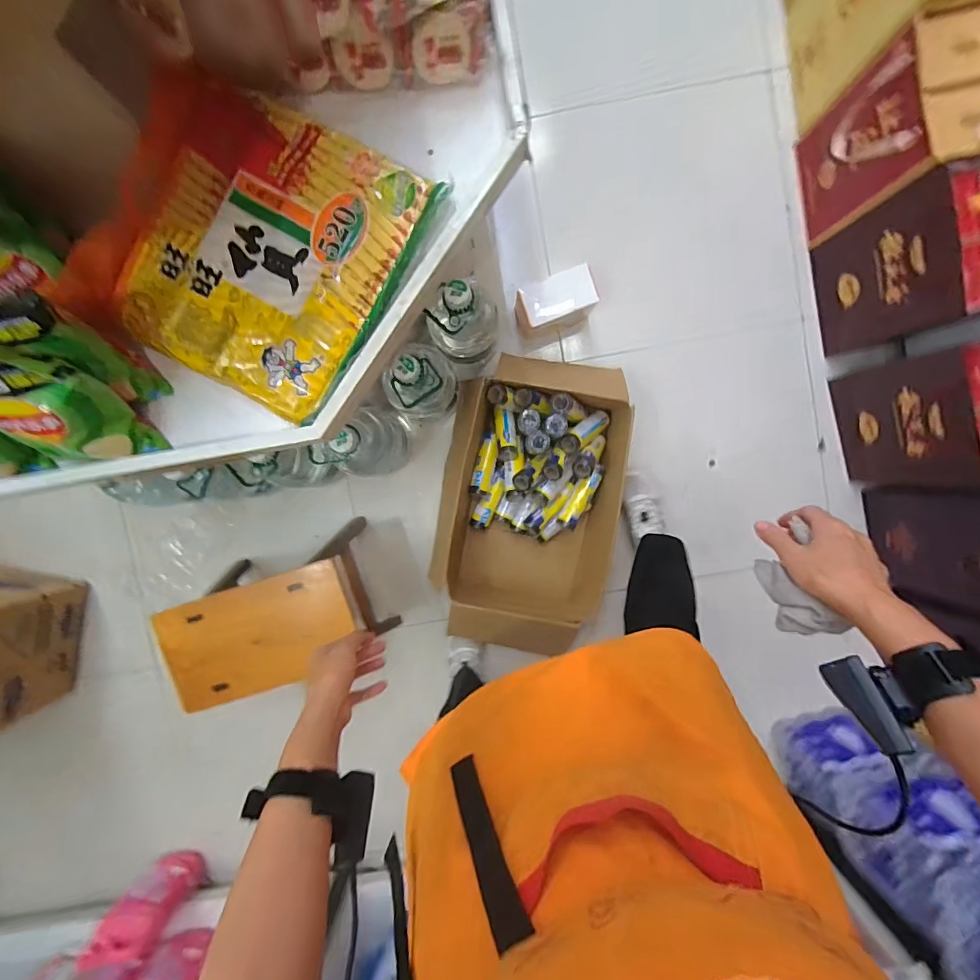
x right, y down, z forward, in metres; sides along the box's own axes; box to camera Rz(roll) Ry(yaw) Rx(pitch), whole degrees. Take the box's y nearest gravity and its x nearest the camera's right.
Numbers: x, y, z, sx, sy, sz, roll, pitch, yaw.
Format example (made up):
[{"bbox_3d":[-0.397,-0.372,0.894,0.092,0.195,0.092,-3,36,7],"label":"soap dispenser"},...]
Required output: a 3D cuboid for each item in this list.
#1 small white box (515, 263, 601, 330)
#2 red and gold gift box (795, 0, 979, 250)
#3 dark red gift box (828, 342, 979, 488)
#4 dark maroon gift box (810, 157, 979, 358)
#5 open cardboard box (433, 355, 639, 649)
[{"bbox_3d":[0.158,-0.434,1.066,0.173,0.120,0.105,-19,94,2],"label":"small white box"},{"bbox_3d":[0.855,-0.738,0.935,0.233,0.320,0.255,-18,94,2],"label":"red and gold gift box"},{"bbox_3d":[0.950,-0.155,0.975,0.153,0.322,0.265,-13,94,2],"label":"dark red gift box"},{"bbox_3d":[0.891,-0.467,0.958,0.157,0.299,0.282,-12,94,2],"label":"dark maroon gift box"},{"bbox_3d":[0.086,0.036,1.091,0.424,0.188,0.675,9,94,0],"label":"open cardboard box"}]

